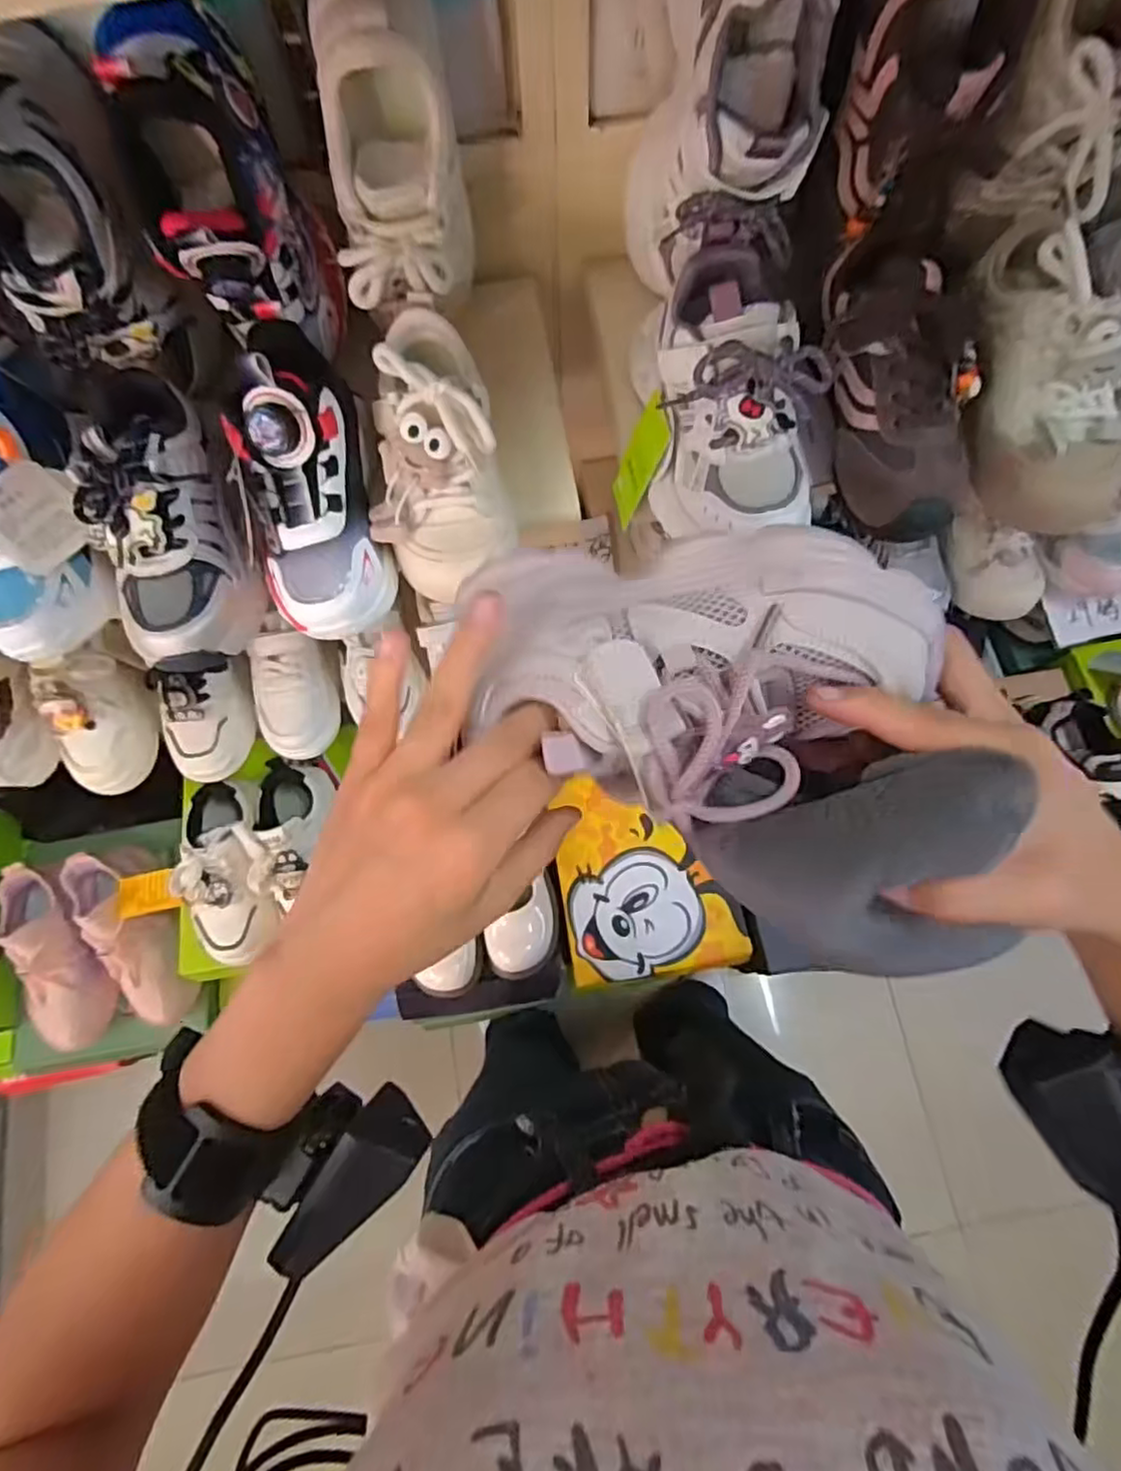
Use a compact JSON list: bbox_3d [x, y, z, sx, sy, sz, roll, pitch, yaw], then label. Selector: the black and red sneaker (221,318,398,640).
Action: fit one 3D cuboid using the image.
[{"bbox_3d":[-0.154,-0.151,0.407,0.072,0.061,0.176,-8,105,-1],"label":"black and red sneaker"}]

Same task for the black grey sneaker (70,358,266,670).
[{"bbox_3d":[-0.238,-0.129,0.398,0.065,0.064,0.162,-11,106,-1],"label":"black grey sneaker"}]

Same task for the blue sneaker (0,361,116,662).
[{"bbox_3d":[-0.336,-0.144,0.410,0.063,0.084,0.187,-12,98,-2],"label":"blue sneaker"}]

